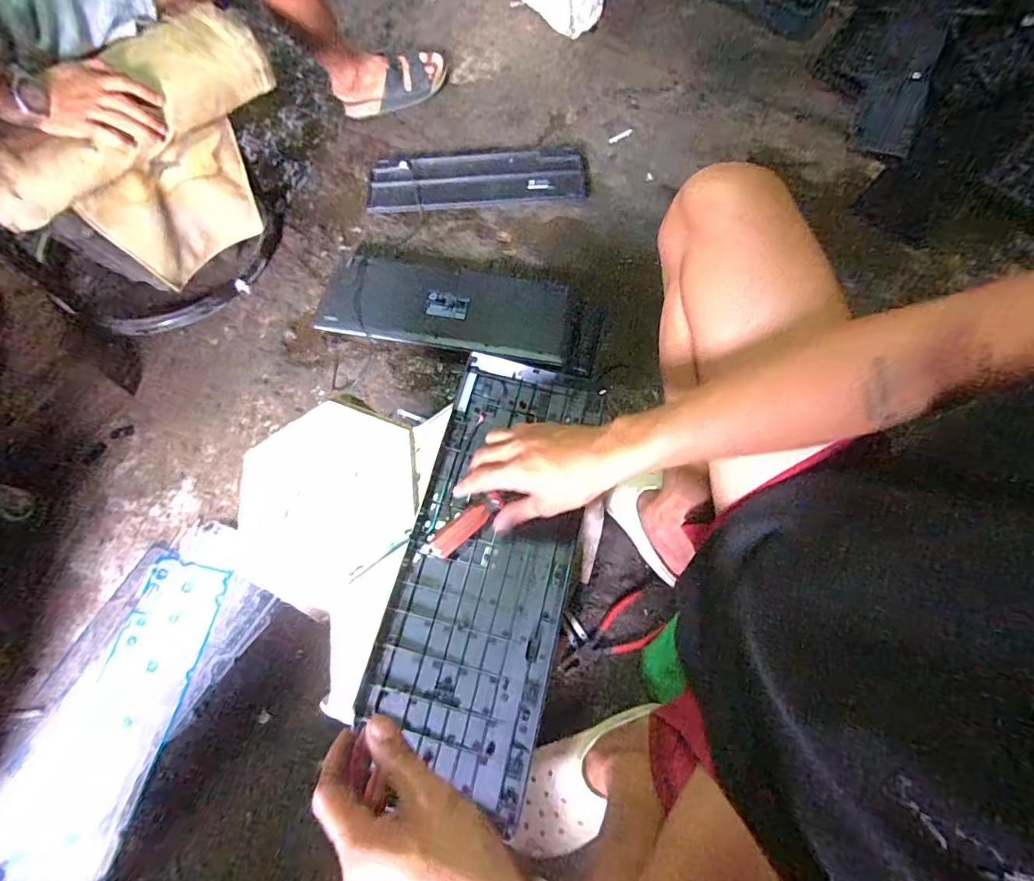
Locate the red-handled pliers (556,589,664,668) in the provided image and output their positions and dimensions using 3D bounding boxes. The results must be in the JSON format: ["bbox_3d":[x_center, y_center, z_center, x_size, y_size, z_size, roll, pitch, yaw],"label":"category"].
[{"bbox_3d":[0.133,0.285,0.712,0.152,0.024,0.064,-34,74,-12],"label":"red-handled pliers"}]

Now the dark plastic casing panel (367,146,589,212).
[{"bbox_3d":[-0.079,-0.533,1.024,0.437,0.033,0.130,-5,70,-3],"label":"dark plastic casing panel"}]

